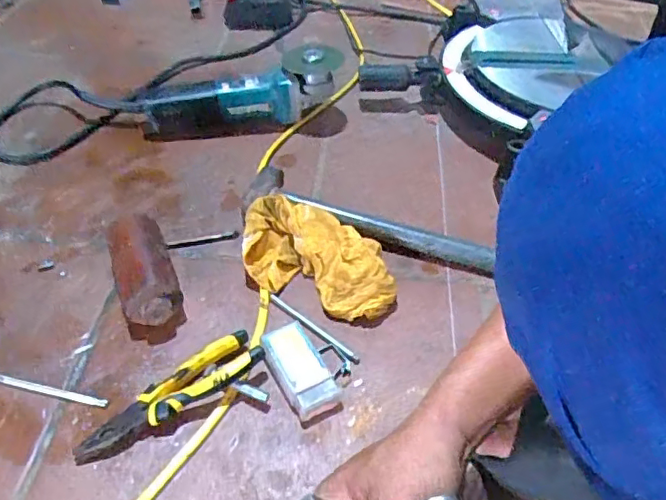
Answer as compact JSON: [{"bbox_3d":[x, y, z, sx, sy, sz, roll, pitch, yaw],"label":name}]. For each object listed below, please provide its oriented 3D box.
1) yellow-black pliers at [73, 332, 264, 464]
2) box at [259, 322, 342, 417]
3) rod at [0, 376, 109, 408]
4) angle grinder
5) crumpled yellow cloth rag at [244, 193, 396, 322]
[{"bbox_3d":[-0.146,0.131,0.510,0.173,0.034,0.046,-28,55,-27],"label":"yellow-black pliers"},{"bbox_3d":[-0.032,0.113,0.541,0.045,0.024,0.087,-21,52,-23],"label":"box"},{"bbox_3d":[-0.279,0.127,0.522,0.147,0.006,0.010,11,47,5],"label":"rod"},{"bbox_3d":[-0.127,-0.223,0.803,0.281,0.097,0.079,-13,49,-17],"label":"angle grinder"},{"bbox_3d":[-0.015,0.009,0.628,0.178,0.054,0.103,22,49,15],"label":"crumpled yellow cloth rag"}]

